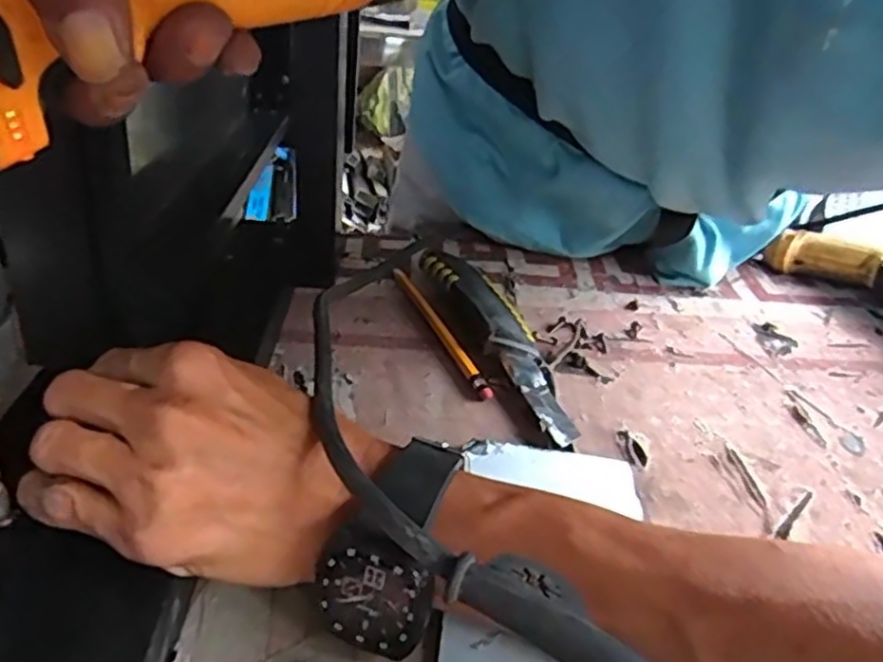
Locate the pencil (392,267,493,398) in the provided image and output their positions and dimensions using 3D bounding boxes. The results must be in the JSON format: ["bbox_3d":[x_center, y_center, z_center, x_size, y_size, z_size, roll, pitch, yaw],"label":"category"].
[{"bbox_3d":[-0.001,-0.004,0.435,0.011,0.006,0.148,-7,33,-21],"label":"pencil"}]

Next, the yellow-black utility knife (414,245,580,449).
[{"bbox_3d":[0.034,-0.003,0.423,0.032,0.024,0.197,-7,33,-22],"label":"yellow-black utility knife"}]

